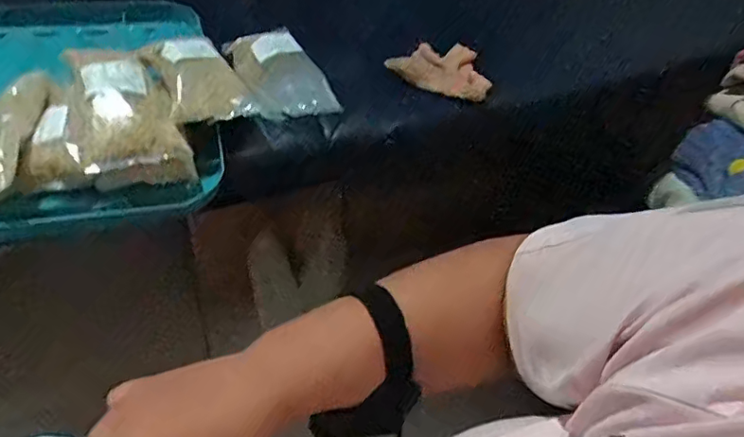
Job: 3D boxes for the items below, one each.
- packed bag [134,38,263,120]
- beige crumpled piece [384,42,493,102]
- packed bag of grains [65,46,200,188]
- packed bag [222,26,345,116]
[{"bbox_3d":[-0.180,-0.152,0.600,0.096,0.039,0.131,-20,51,-22],"label":"packed bag"},{"bbox_3d":[0.092,-0.199,0.727,0.128,0.033,0.087,31,51,23],"label":"beige crumpled piece"},{"bbox_3d":[-0.239,-0.111,0.542,0.087,0.062,0.165,-16,50,-19],"label":"packed bag of grains"},{"bbox_3d":[-0.110,-0.178,0.667,0.089,0.035,0.155,-20,51,-22],"label":"packed bag"}]

